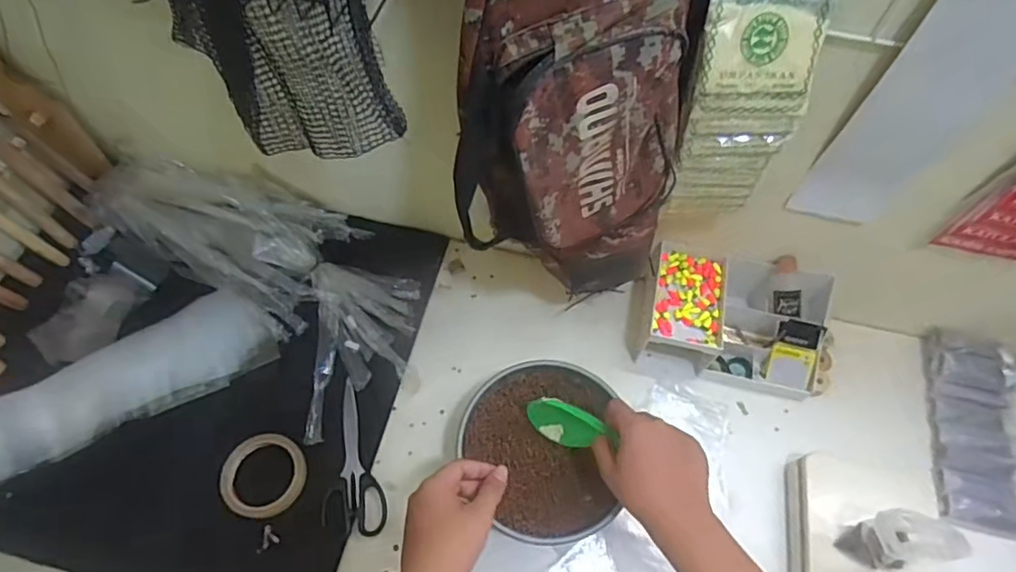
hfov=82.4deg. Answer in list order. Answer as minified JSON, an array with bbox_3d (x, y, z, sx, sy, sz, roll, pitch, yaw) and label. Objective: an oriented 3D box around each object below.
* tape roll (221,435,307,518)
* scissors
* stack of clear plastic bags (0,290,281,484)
[{"bbox_3d":[-0.296,0.230,0.705,0.096,0.014,0.097,1,61,-1],"label":"tape roll"},{"bbox_3d":[-0.196,0.213,0.723,0.072,0.012,0.188,-9,61,-6],"label":"scissors"},{"bbox_3d":[-0.491,0.128,0.731,0.386,0.026,0.118,-30,80,-22],"label":"stack of clear plastic bags"}]

